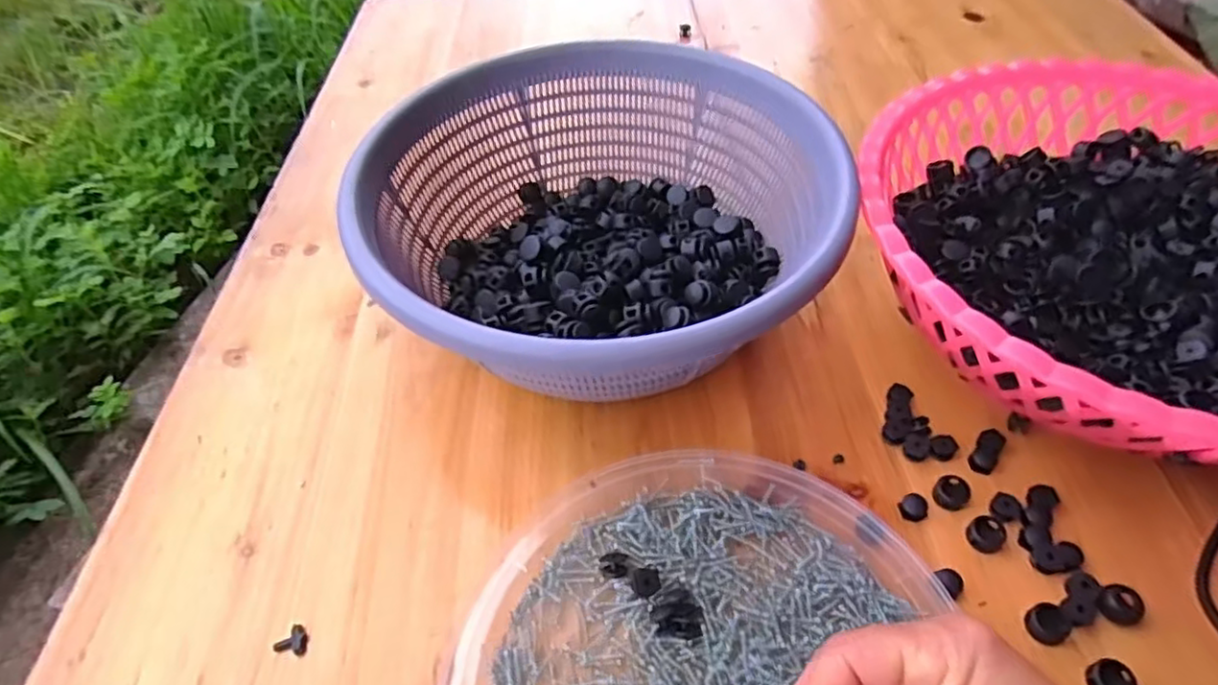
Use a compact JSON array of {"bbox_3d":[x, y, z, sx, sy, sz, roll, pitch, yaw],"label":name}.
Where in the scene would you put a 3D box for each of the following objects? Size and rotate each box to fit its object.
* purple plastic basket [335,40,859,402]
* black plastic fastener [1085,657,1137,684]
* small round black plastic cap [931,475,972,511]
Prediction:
[{"bbox_3d":[-0.015,-0.081,0.418,0.267,0.096,0.247,0,51,0],"label":"purple plastic basket"},{"bbox_3d":[0.226,0.152,0.294,0.019,0.007,0.018,0,51,0],"label":"black plastic fastener"},{"bbox_3d":[0.186,0.081,0.355,0.018,0.007,0.019,0,51,0],"label":"small round black plastic cap"}]

